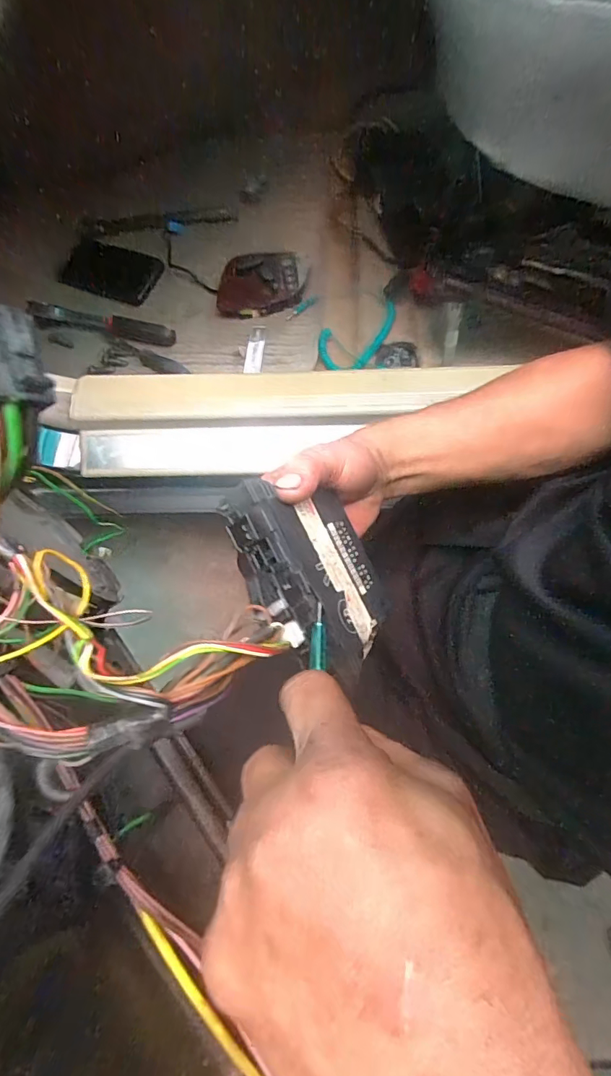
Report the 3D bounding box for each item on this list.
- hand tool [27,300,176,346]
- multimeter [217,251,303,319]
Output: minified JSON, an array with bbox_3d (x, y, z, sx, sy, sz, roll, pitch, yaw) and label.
[{"bbox_3d":[-0.285,-0.303,0.652,0.219,0.024,0.027,11,76,5],"label":"hand tool"},{"bbox_3d":[-0.065,-0.356,0.647,0.125,0.038,0.080,-10,76,-1],"label":"multimeter"}]

